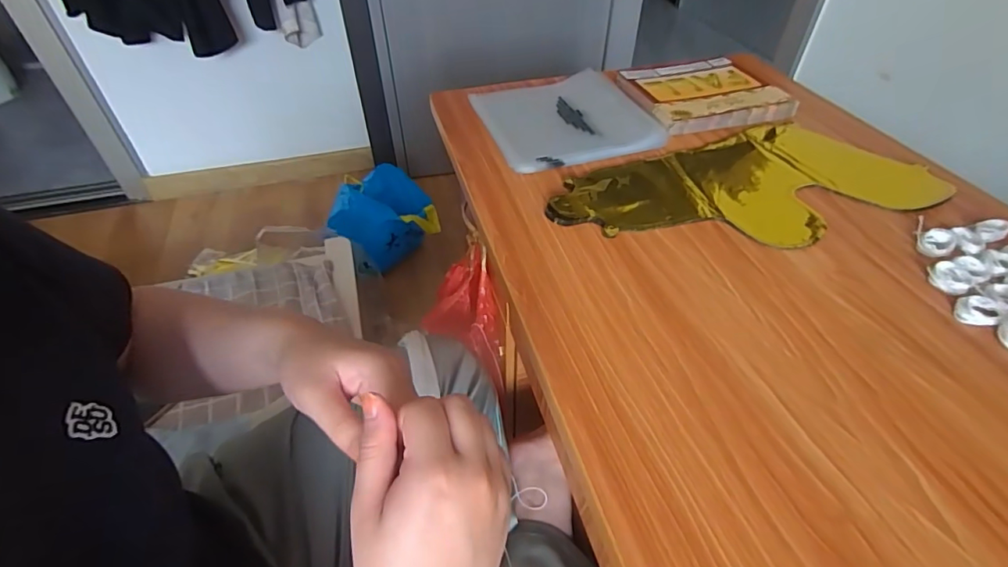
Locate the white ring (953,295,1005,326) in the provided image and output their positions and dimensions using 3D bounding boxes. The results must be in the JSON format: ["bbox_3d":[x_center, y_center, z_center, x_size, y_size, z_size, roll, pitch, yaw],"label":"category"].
[{"bbox_3d":[0.405,0.023,0.420,0.031,0.012,0.030,-1,45,1],"label":"white ring"}]

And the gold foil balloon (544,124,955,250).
[{"bbox_3d":[0.261,-0.109,0.560,0.424,0.019,0.204,-15,47,-13],"label":"gold foil balloon"}]

